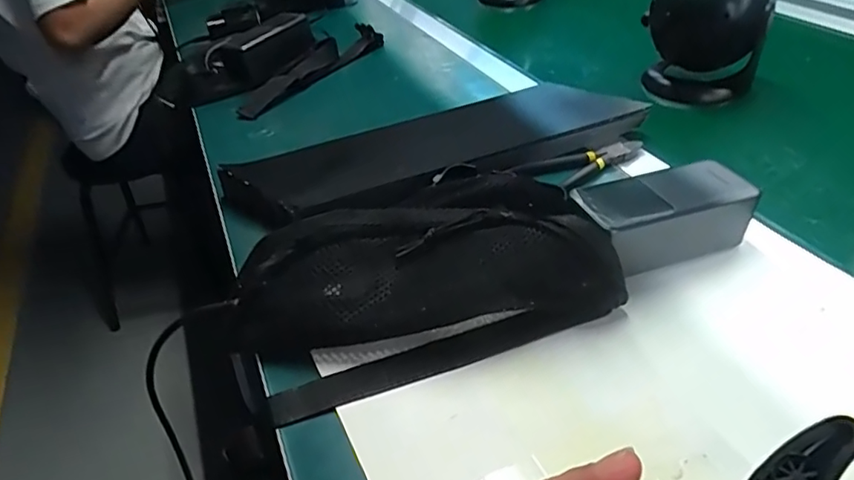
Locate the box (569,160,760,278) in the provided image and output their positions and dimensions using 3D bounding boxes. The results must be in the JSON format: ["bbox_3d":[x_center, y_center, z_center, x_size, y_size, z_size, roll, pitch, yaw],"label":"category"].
[{"bbox_3d":[0.168,-0.015,0.398,0.125,0.061,0.048,-17,41,-12],"label":"box"}]

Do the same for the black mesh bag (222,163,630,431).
[{"bbox_3d":[-0.011,0.021,0.375,0.249,0.064,0.130,-16,41,-12],"label":"black mesh bag"}]

